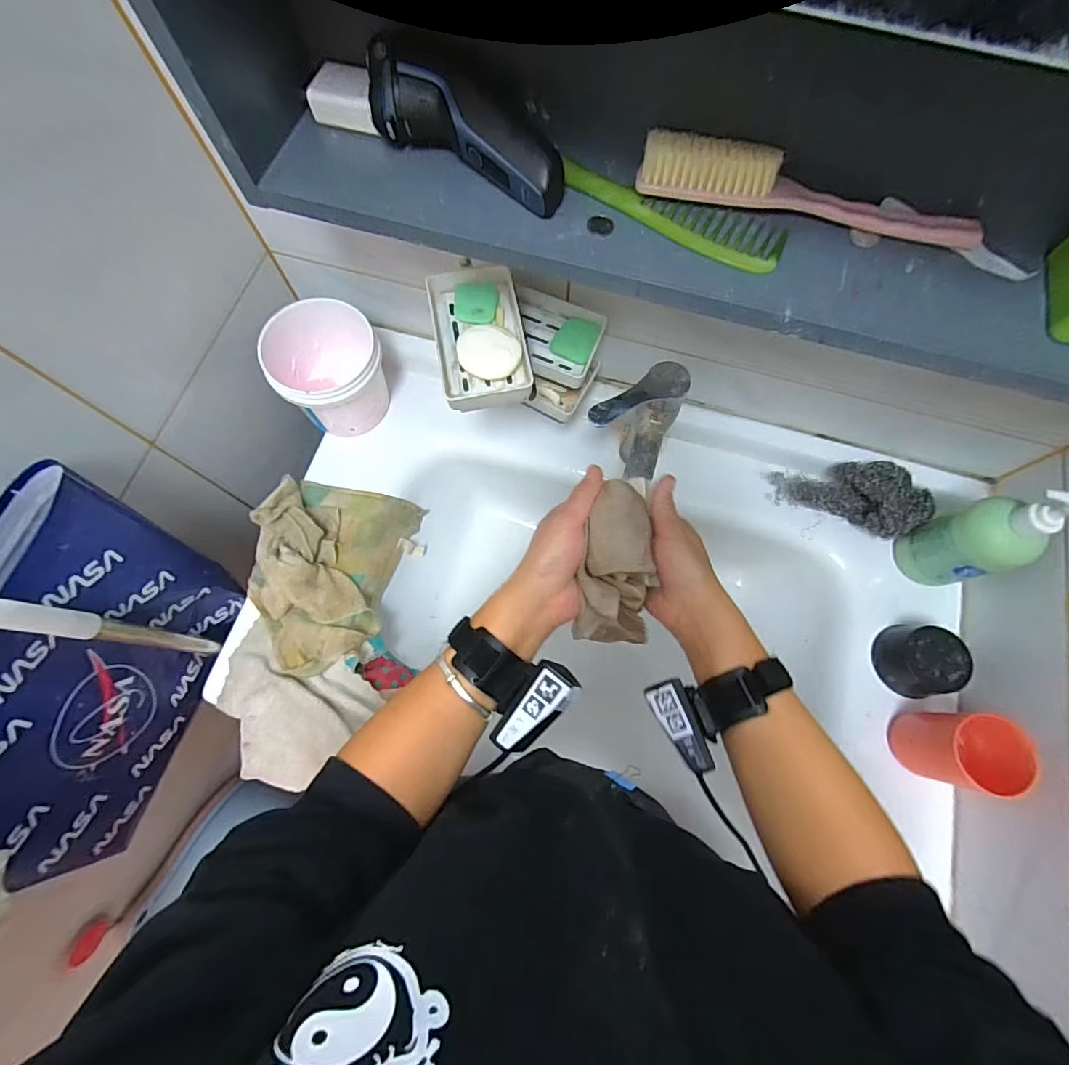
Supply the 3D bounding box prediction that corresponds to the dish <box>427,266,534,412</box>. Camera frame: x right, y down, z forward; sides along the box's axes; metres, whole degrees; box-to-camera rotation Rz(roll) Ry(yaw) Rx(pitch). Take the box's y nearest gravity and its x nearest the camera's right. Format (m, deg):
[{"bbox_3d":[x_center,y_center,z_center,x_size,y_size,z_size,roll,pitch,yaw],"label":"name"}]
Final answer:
[{"bbox_3d":[-0.050,-0.178,0.446,0.079,0.025,0.127,-9,73,-3],"label":"dish"}]

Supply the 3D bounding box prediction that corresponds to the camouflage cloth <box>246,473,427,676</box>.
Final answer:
[{"bbox_3d":[-0.248,0.047,0.587,0.155,0.096,0.226,14,73,4],"label":"camouflage cloth"}]

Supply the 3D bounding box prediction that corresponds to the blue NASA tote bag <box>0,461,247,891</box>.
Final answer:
[{"bbox_3d":[-0.412,0.113,0.386,0.089,0.335,0.313,14,73,4],"label":"blue NASA tote bag"}]

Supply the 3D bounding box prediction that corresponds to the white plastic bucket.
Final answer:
[{"bbox_3d":[-0.241,-0.191,0.596,0.123,0.120,0.132,-30,75,-9],"label":"white plastic bucket"}]

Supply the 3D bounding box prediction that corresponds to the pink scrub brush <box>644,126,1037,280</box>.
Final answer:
[{"bbox_3d":[0.200,-0.223,0.328,0.260,0.032,0.032,15,73,4],"label":"pink scrub brush"}]

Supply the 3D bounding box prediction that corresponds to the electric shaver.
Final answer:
[{"bbox_3d":[-0.042,-0.273,0.330,0.140,0.050,0.048,29,75,8],"label":"electric shaver"}]

